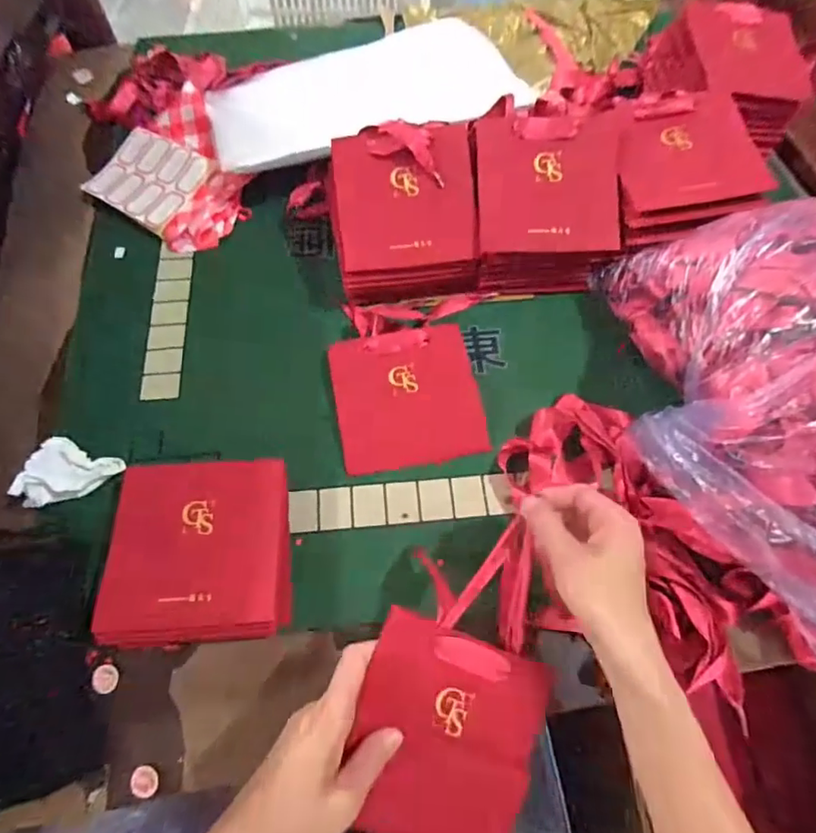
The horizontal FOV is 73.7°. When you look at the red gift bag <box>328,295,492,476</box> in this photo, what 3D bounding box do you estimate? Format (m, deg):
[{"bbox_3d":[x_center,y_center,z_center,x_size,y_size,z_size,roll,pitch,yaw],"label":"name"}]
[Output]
[{"bbox_3d":[0.000,-0.038,0.552,0.147,0.023,0.179,-8,64,-4],"label":"red gift bag"}]

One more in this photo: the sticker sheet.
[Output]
[{"bbox_3d":[-0.313,-0.290,0.659,0.127,0.012,0.114,27,66,13],"label":"sticker sheet"}]

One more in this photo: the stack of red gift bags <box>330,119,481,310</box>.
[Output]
[{"bbox_3d":[-0.003,-0.209,0.574,0.144,0.109,0.145,-7,64,-4],"label":"stack of red gift bags"}]

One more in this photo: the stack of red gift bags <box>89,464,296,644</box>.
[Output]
[{"bbox_3d":[-0.175,0.108,0.460,0.142,0.038,0.151,-3,63,-2],"label":"stack of red gift bags"}]

